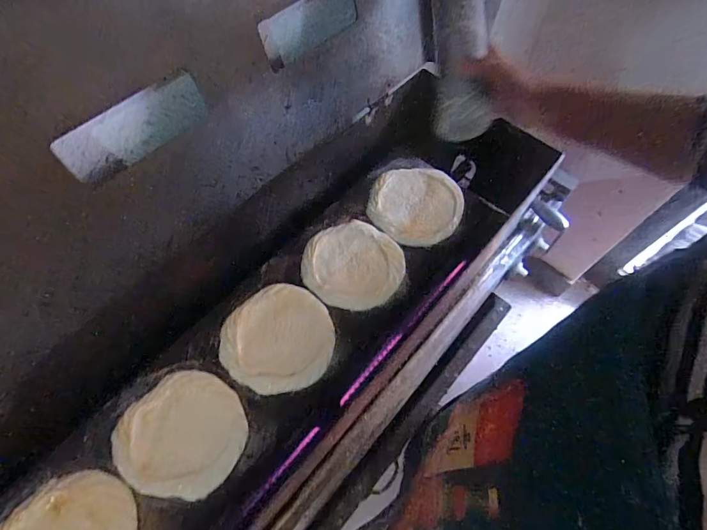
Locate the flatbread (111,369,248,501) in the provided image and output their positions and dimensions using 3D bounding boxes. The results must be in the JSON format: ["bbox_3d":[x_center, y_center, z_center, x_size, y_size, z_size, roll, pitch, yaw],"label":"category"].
[{"bbox_3d":[-0.197,0.198,0.481,0.130,0.013,0.137,1,62,-1],"label":"flatbread"}]

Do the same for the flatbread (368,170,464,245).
[{"bbox_3d":[0.100,-0.096,0.651,0.149,0.013,0.136,1,62,-1],"label":"flatbread"}]

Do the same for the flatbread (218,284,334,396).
[{"bbox_3d":[-0.096,0.094,0.541,0.135,0.014,0.140,1,62,-1],"label":"flatbread"}]

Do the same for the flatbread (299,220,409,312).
[{"bbox_3d":[-0.001,-0.001,0.597,0.137,0.010,0.135,1,62,-1],"label":"flatbread"}]

